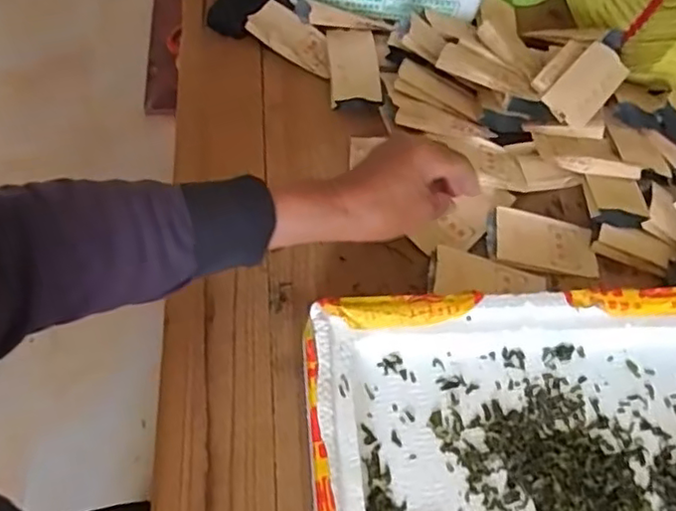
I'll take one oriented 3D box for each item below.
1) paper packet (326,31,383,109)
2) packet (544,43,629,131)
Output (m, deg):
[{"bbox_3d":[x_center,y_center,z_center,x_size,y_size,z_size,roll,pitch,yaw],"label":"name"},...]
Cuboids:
[{"bbox_3d":[0.017,-0.204,0.658,0.053,0.008,0.096,0,59,-7],"label":"paper packet"},{"bbox_3d":[0.263,-0.179,0.653,0.051,0.004,0.105,44,74,2],"label":"packet"}]

